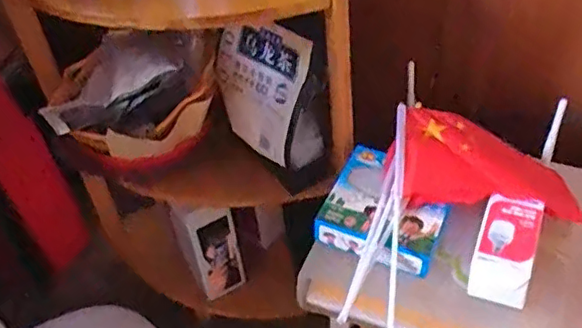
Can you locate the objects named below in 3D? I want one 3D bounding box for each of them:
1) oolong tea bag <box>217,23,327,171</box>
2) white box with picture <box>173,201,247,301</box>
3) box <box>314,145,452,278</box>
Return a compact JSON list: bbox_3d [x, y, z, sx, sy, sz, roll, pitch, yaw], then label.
[{"bbox_3d":[-0.029,-0.098,0.733,0.066,0.161,0.151,-27,45,-21],"label":"oolong tea bag"},{"bbox_3d":[-0.115,0.129,0.897,0.076,0.201,0.028,-18,43,-12],"label":"white box with picture"},{"bbox_3d":[0.103,0.050,0.634,0.121,0.036,0.138,16,47,22],"label":"box"}]

